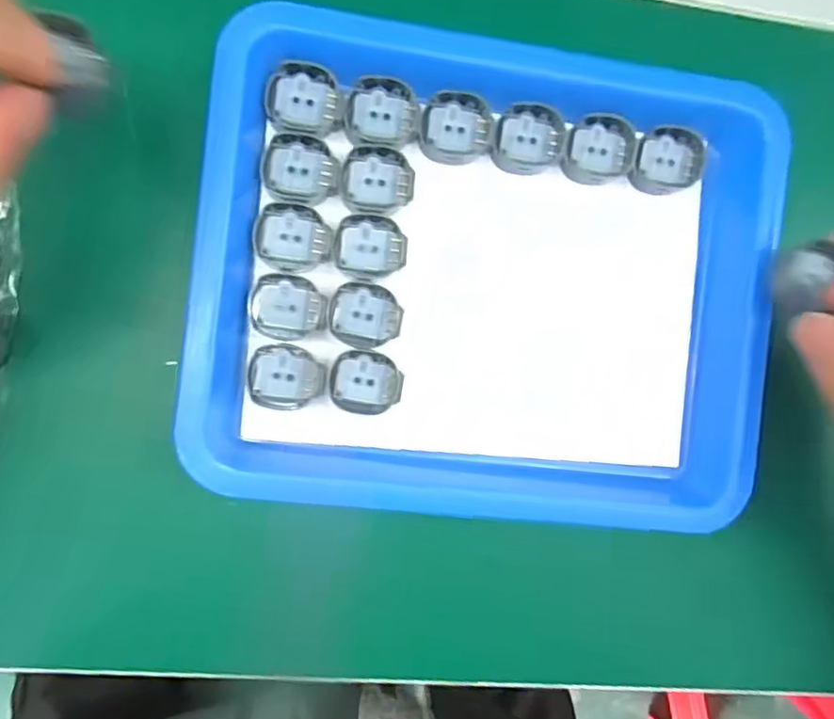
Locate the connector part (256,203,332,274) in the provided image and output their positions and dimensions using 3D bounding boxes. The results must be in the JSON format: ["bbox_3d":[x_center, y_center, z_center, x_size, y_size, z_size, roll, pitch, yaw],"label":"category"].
[{"bbox_3d":[-0.047,-0.046,0.234,0.028,0.004,0.025,10,89,-7],"label":"connector part"}]

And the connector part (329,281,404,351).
[{"bbox_3d":[-0.019,-0.017,0.238,0.027,0.004,0.024,14,88,-7],"label":"connector part"}]

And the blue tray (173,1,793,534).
[{"bbox_3d":[0.029,-0.031,0.242,0.215,0.030,0.184,7,89,-7],"label":"blue tray"}]

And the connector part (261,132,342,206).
[{"bbox_3d":[-0.044,-0.072,0.235,0.029,0.006,0.025,11,89,-7],"label":"connector part"}]

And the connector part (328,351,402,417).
[{"bbox_3d":[-0.019,0.009,0.238,0.027,0.004,0.024,9,89,-7],"label":"connector part"}]

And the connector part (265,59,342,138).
[{"bbox_3d":[-0.042,-0.099,0.231,0.027,0.005,0.025,9,89,-7],"label":"connector part"}]

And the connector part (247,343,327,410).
[{"bbox_3d":[-0.050,0.007,0.236,0.028,0.004,0.025,11,89,-7],"label":"connector part"}]

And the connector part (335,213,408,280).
[{"bbox_3d":[-0.018,-0.043,0.237,0.027,0.004,0.024,10,89,-7],"label":"connector part"}]

